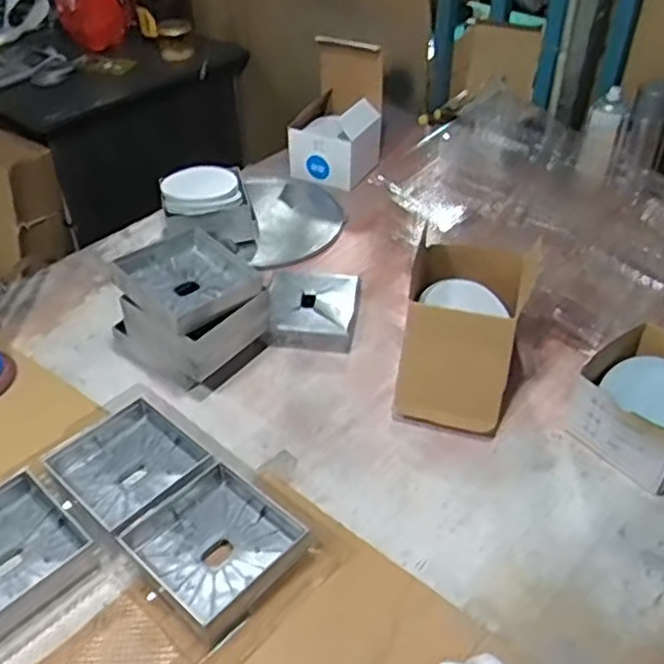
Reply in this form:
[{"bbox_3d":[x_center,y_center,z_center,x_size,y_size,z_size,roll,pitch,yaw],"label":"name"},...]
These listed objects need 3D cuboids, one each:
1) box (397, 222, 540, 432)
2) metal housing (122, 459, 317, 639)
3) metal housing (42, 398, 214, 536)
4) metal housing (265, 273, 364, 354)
[{"bbox_3d":[0.158,0.001,0.884,0.140,0.124,0.222,12,41,13],"label":"box"},{"bbox_3d":[-0.115,0.213,0.695,0.157,0.033,0.137,30,49,31],"label":"metal housing"},{"bbox_3d":[-0.228,0.145,0.781,0.143,0.034,0.136,29,49,31],"label":"metal housing"},{"bbox_3d":[-0.027,-0.040,0.999,0.127,0.035,0.160,3,40,5],"label":"metal housing"}]

